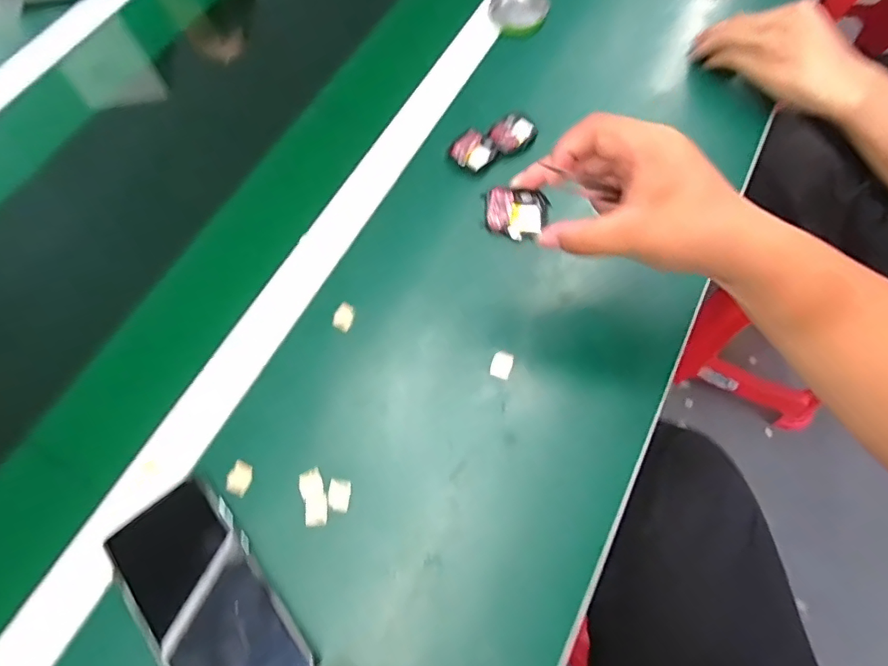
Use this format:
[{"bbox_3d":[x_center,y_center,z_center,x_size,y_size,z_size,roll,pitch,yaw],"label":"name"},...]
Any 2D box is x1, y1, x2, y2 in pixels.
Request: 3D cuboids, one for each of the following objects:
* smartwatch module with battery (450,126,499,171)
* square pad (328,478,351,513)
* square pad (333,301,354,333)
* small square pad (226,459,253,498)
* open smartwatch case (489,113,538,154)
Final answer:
[{"bbox_3d":[0.029,-0.178,0.506,0.034,0.019,0.039,40,69,16],"label":"smartwatch module with battery"},{"bbox_3d":[-0.078,0.121,0.384,0.016,0.004,0.024,1,66,3],"label":"square pad"},{"bbox_3d":[-0.086,-0.014,0.448,0.015,0.009,0.026,12,67,8],"label":"square pad"},{"bbox_3d":[-0.154,0.109,0.387,0.019,0.004,0.023,22,68,12],"label":"small square pad"},{"bbox_3d":[0.069,-0.199,0.518,0.046,0.015,0.038,-23,67,-8],"label":"open smartwatch case"}]

